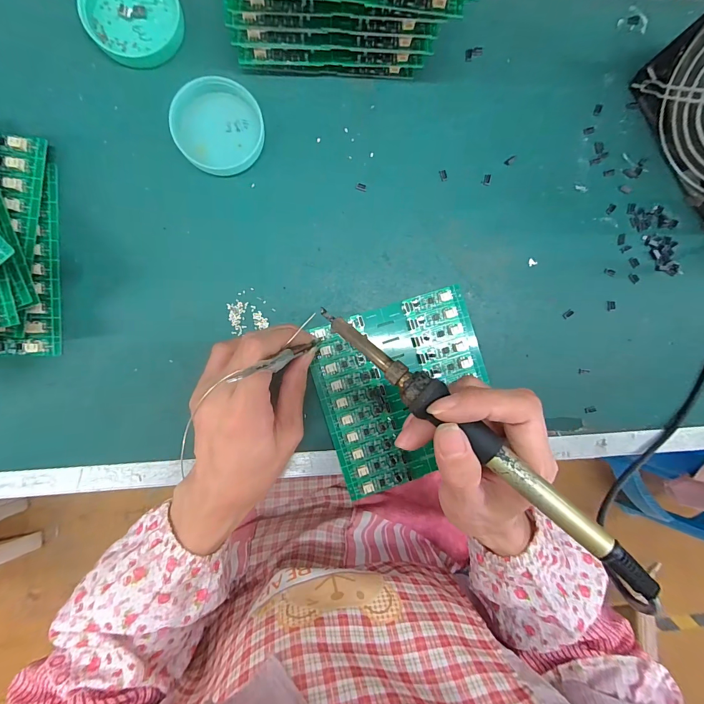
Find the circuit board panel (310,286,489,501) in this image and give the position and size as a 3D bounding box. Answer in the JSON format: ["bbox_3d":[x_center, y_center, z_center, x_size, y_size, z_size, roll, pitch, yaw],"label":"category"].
[{"bbox_3d":[0.044,0.031,0.282,0.132,0.006,0.137,-17,92,-5],"label":"circuit board panel"}]

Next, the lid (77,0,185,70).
[{"bbox_3d":[-0.158,-0.246,0.253,0.064,0.014,0.065,0,92,-5],"label":"lid"}]

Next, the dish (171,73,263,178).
[{"bbox_3d":[-0.099,-0.169,0.261,0.061,0.013,0.066,0,92,-5],"label":"dish"}]

